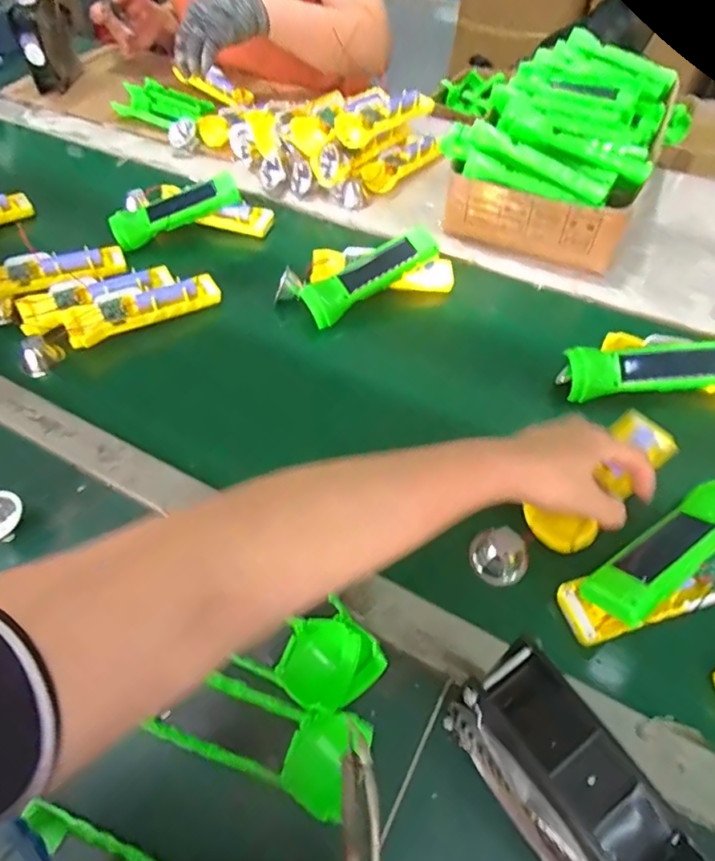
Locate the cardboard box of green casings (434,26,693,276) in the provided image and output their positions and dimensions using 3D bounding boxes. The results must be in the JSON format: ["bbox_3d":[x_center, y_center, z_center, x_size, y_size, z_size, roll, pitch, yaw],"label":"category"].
[{"bbox_3d":[0.277,-0.397,0.705,0.228,0.110,0.425,20,55,14],"label":"cardboard box of green casings"}]

